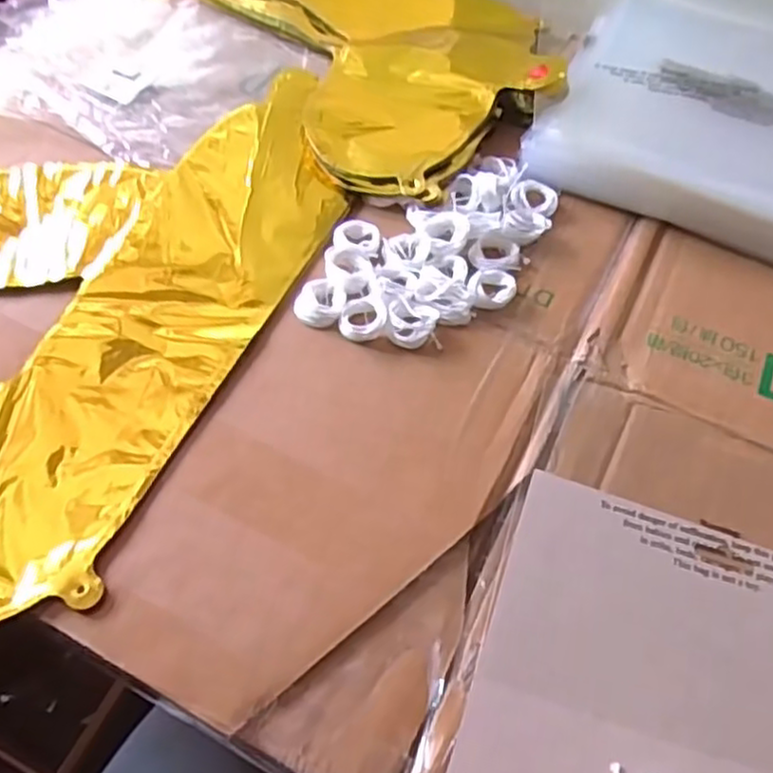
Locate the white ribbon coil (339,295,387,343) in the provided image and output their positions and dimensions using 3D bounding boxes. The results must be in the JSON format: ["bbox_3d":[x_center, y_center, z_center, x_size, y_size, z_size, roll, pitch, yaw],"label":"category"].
[{"bbox_3d":[-0.013,-0.038,0.405,0.025,0.009,0.029,8,57,2],"label":"white ribbon coil"}]

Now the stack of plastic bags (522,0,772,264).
[{"bbox_3d":[0.241,-0.195,0.522,0.226,0.034,0.237,22,58,11],"label":"stack of plastic bags"}]

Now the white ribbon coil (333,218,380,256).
[{"bbox_3d":[-0.017,-0.090,0.439,0.030,0.004,0.027,26,59,13],"label":"white ribbon coil"}]

